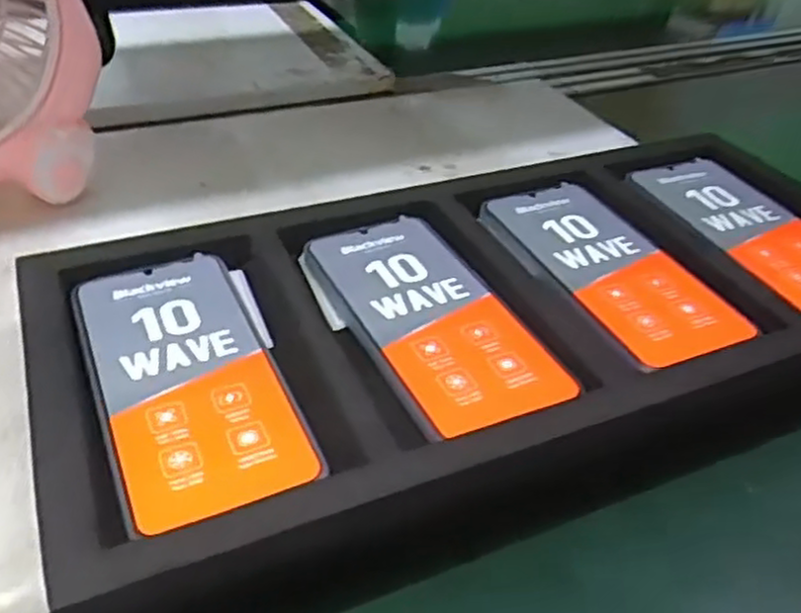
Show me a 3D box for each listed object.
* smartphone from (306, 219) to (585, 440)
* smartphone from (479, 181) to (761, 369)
[{"bbox_3d":[0.014,0.003,0.384,0.077,0.013,0.169,-15,43,-21],"label":"smartphone"},{"bbox_3d":[0.120,-0.026,0.428,0.074,0.009,0.168,-15,43,-21],"label":"smartphone"}]

